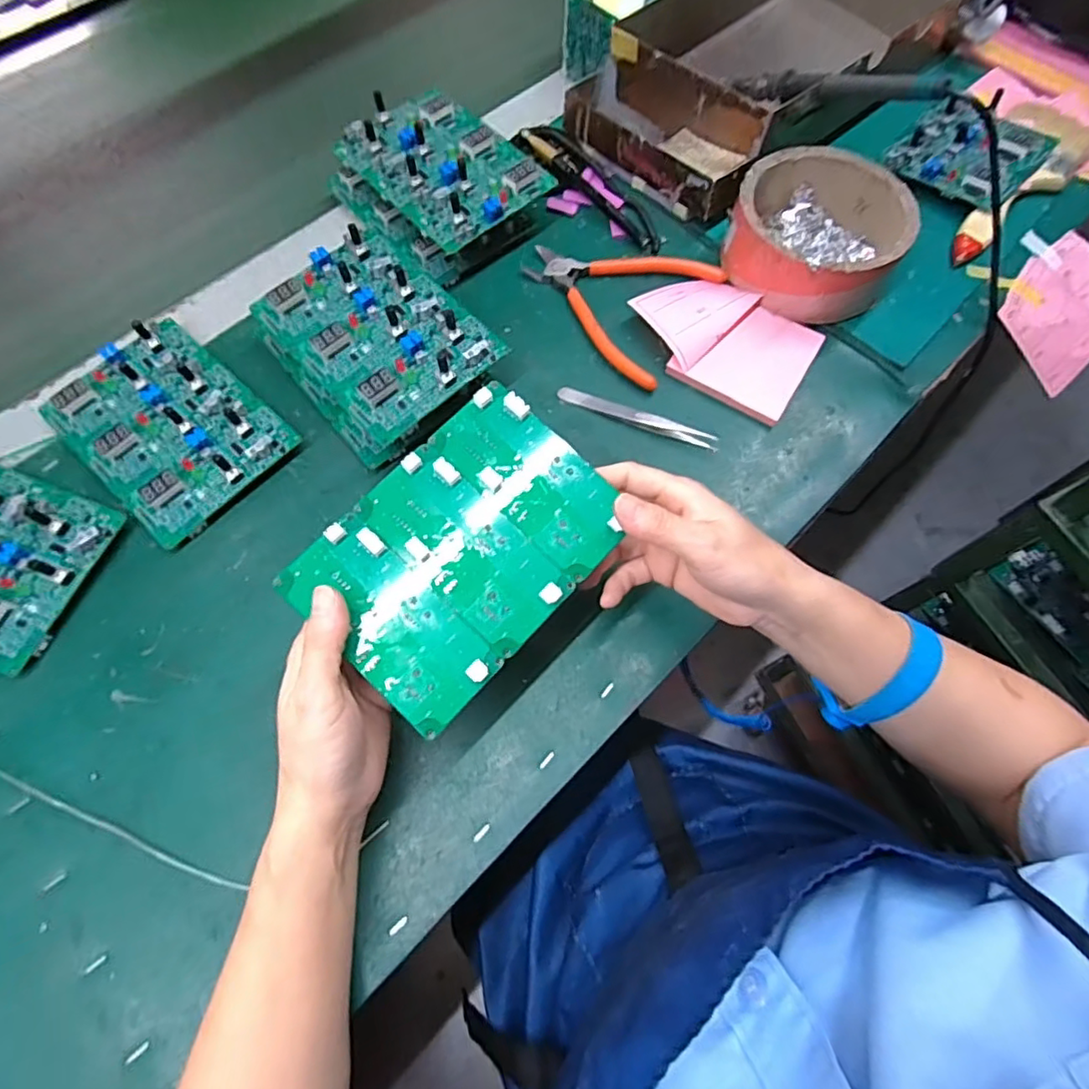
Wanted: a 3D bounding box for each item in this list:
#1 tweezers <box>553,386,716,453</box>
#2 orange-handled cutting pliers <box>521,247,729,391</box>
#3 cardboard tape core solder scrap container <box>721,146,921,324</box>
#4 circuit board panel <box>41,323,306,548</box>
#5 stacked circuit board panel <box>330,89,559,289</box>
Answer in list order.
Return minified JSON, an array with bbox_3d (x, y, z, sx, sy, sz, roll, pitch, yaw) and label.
[{"bbox_3d":[0.064,-0.088,0.414,0.114,0.007,0.013,21,69,9],"label":"tweezers"},{"bbox_3d":[0.049,-0.189,0.451,0.134,0.009,0.121,28,71,11],"label":"orange-handled cutting pliers"},{"bbox_3d":[0.202,-0.232,0.443,0.120,0.049,0.128,30,71,12],"label":"cardboard tape core solder scrap container"},{"bbox_3d":[-0.250,-0.080,0.398,0.143,0.026,0.106,40,73,15],"label":"circuit board panel"},{"bbox_3d":[-0.084,-0.282,0.466,0.119,0.049,0.147,-41,73,-15],"label":"stacked circuit board panel"}]

